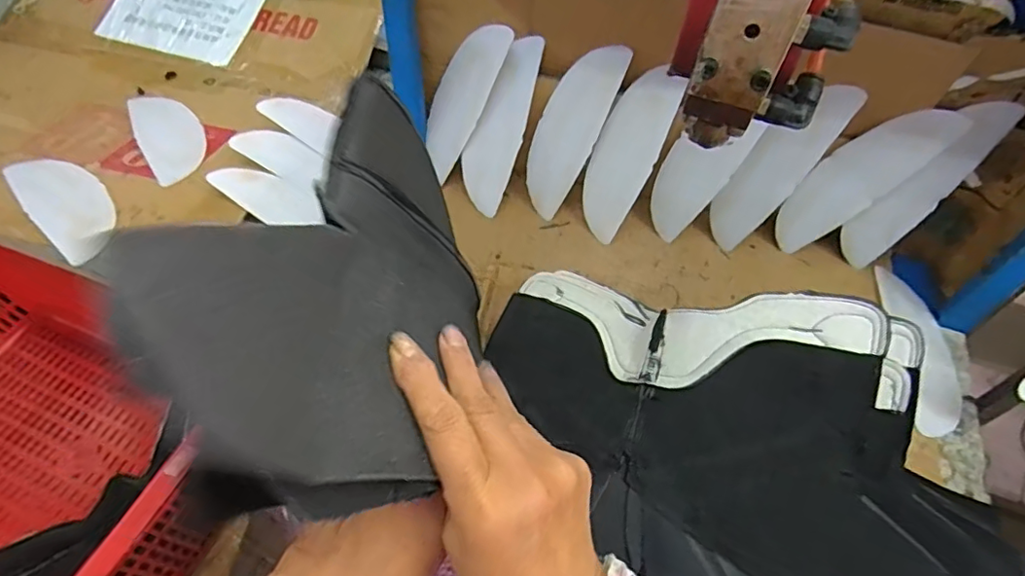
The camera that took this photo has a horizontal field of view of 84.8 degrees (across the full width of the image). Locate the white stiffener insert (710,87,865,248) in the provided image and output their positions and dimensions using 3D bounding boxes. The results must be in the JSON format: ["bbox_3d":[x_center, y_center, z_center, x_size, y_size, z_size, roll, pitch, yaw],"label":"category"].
[{"bbox_3d":[0.268,-0.122,0.576,0.061,0.190,0.008,33,37,9],"label":"white stiffener insert"}]

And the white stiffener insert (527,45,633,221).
[{"bbox_3d":[0.060,-0.173,0.615,0.066,0.189,0.008,33,26,17],"label":"white stiffener insert"}]

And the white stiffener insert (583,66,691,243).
[{"bbox_3d":[0.121,-0.143,0.606,0.066,0.181,0.005,34,24,24],"label":"white stiffener insert"}]

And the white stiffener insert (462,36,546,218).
[{"bbox_3d":[-0.014,-0.180,0.624,0.056,0.190,0.021,26,20,16],"label":"white stiffener insert"}]

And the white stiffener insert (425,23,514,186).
[{"bbox_3d":[-0.060,-0.213,0.628,0.064,0.177,0.012,41,33,17],"label":"white stiffener insert"}]

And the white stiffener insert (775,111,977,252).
[{"bbox_3d":[0.354,-0.114,0.581,0.066,0.190,0.005,43,36,-2],"label":"white stiffener insert"}]

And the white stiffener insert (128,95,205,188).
[{"bbox_3d":[-0.384,-0.174,0.628,0.064,0.005,0.176,-29,59,-23],"label":"white stiffener insert"}]

